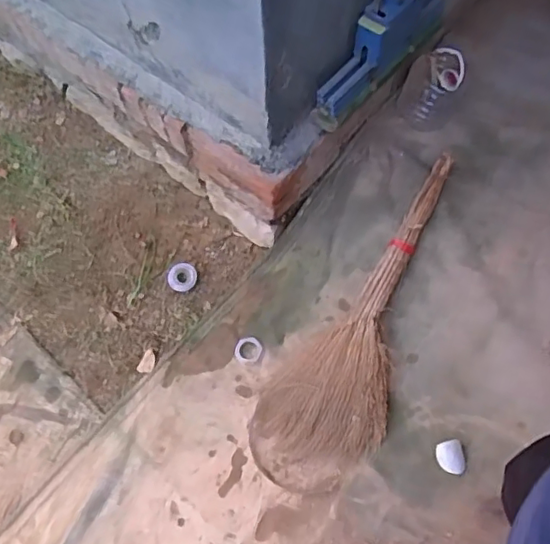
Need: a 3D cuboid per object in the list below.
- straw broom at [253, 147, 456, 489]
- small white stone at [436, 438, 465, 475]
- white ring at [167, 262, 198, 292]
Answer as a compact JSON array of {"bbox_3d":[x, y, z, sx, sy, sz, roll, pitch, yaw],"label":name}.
[{"bbox_3d":[0.196,0.104,1.251,0.254,0.074,0.754,26,86,11],"label":"straw broom"},{"bbox_3d":[0.358,0.378,1.196,0.056,0.040,0.064,-11,65,-3],"label":"small white stone"},{"bbox_3d":[-0.218,0.010,1.378,0.068,0.018,0.068,-1,65,2],"label":"white ring"}]

